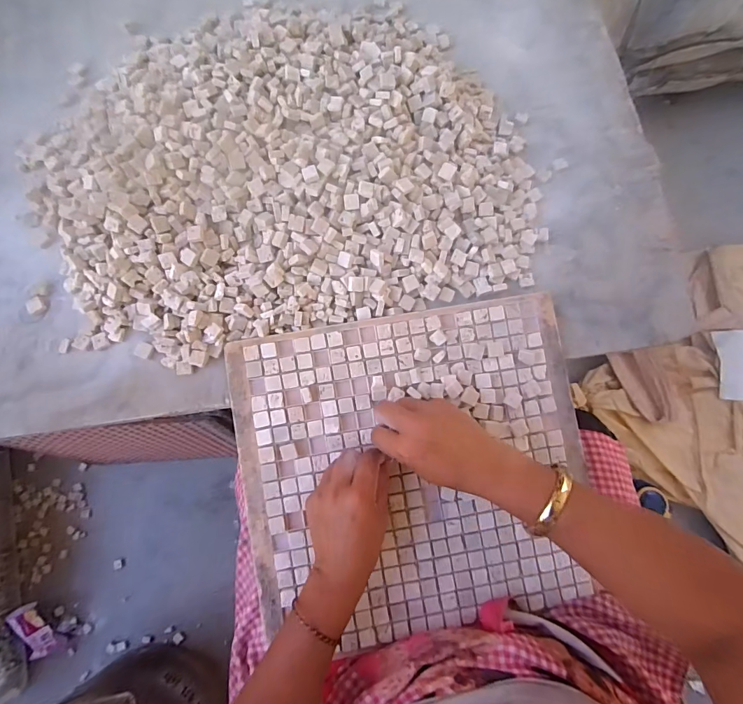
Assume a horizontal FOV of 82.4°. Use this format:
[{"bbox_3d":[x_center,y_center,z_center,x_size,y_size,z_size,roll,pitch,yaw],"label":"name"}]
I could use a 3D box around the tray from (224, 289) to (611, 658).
[{"bbox_3d":[0.044,0.117,0.433,0.345,0.014,0.310,-9,84,-1],"label":"tray"}]

